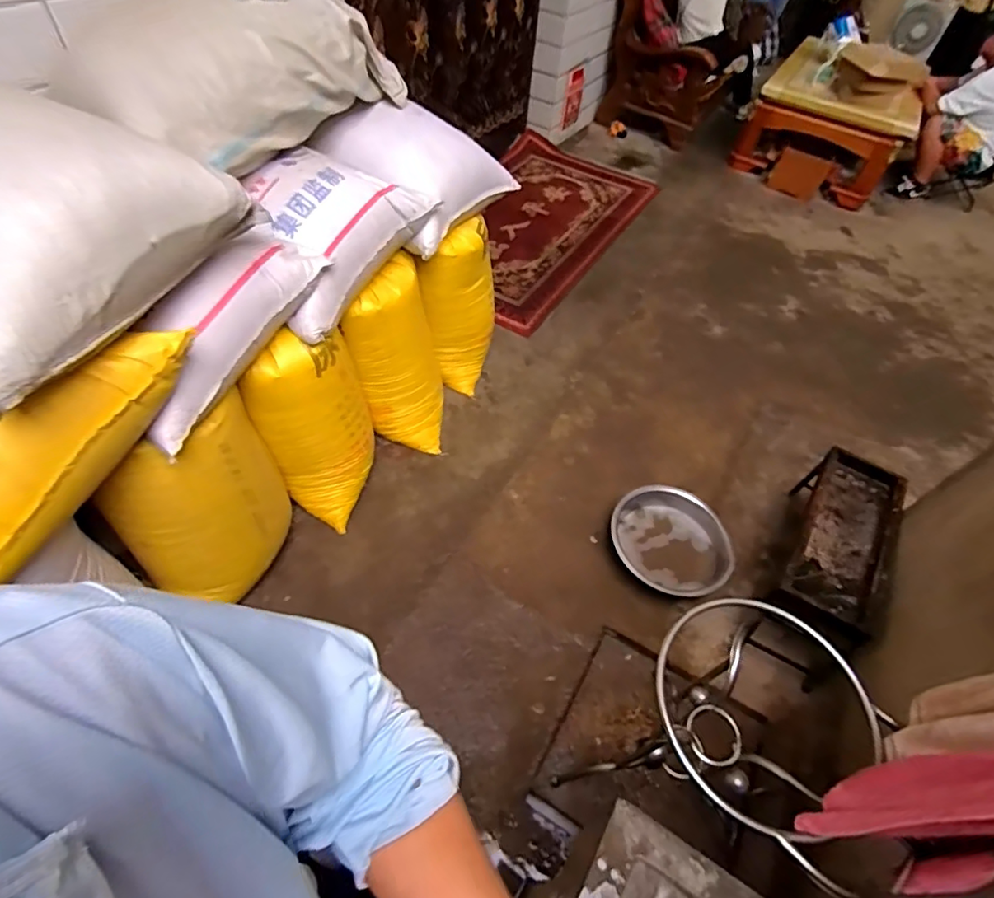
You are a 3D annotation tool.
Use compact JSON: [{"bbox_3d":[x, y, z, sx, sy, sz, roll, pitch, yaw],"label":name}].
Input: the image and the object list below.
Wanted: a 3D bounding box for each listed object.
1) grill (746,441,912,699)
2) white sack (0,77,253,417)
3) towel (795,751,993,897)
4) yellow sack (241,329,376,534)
[{"bbox_3d":[0.985,0.309,1.614,0.246,0.284,0.695,30,55,18],"label":"grill"},{"bbox_3d":[-0.864,-0.419,0.841,0.679,0.241,0.494,21,52,11],"label":"white sack"},{"bbox_3d":[0.522,0.416,0.610,0.133,0.392,0.095,-24,57,-22],"label":"towel"},{"bbox_3d":[-0.491,-0.064,1.538,0.203,0.638,0.318,18,52,9],"label":"yellow sack"}]

